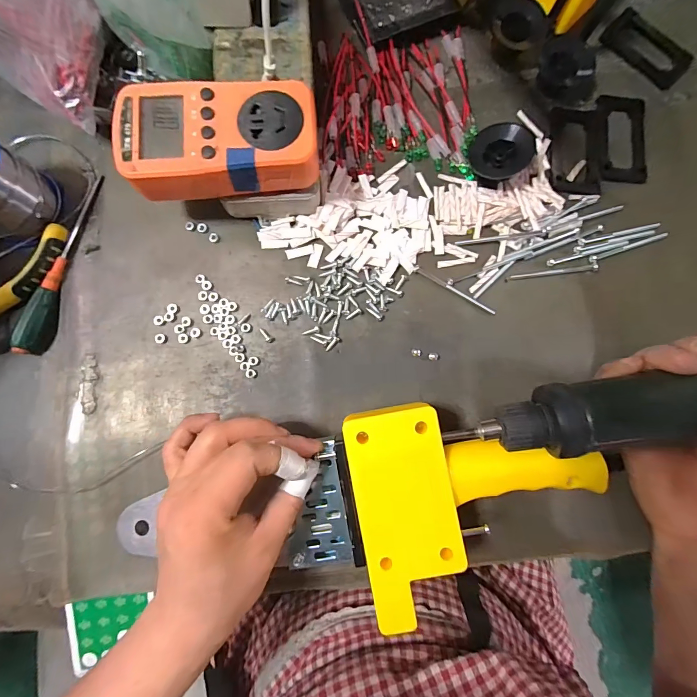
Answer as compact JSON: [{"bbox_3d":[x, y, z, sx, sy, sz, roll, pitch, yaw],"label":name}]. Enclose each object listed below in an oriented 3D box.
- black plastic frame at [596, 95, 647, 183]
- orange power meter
[{"bbox_3d":[0.240,-0.184,0.310,0.046,0.008,0.085,4,83,-2],"label":"black plastic frame"},{"bbox_3d":[-0.085,-0.140,0.238,0.125,0.027,0.068,-9,83,-3],"label":"orange power meter"}]

